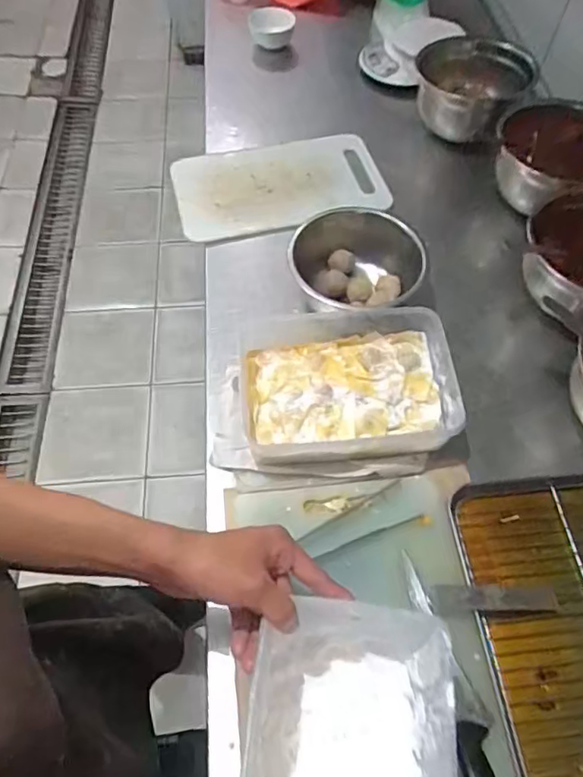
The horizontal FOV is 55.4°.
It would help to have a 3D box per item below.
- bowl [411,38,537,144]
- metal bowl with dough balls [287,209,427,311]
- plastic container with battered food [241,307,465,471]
[{"bbox_3d":[0.296,-0.500,0.930,0.179,0.112,0.179,1,59,-2],"label":"bowl"},{"bbox_3d":[0.085,-0.149,0.733,0.166,0.086,0.165,1,59,-2],"label":"metal bowl with dough balls"},{"bbox_3d":[0.064,-0.001,0.643,0.235,0.068,0.171,-1,59,-4],"label":"plastic container with battered food"}]

